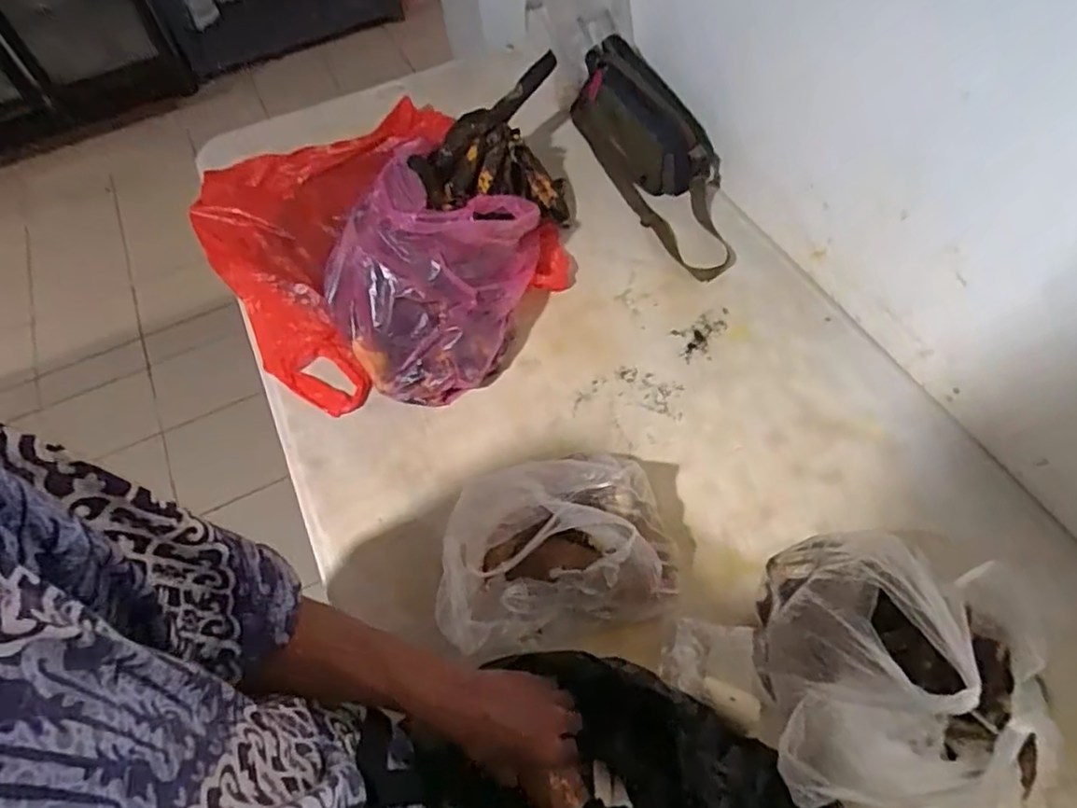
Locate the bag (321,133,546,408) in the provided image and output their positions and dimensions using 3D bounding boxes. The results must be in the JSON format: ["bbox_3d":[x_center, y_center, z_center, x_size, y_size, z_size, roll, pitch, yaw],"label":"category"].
[{"bbox_3d":[-0.165,-0.176,0.856,0.268,0.219,0.283,11,59,11],"label":"bag"}]

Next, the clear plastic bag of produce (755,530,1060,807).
[{"bbox_3d":[0.282,0.209,0.522,0.163,0.267,0.218,11,59,11],"label":"clear plastic bag of produce"}]

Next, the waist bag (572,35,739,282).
[{"bbox_3d":[0.209,-0.392,1.015,0.159,0.156,0.427,-22,70,-10],"label":"waist bag"}]

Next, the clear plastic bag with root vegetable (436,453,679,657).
[{"bbox_3d":[0.015,0.149,0.674,0.237,0.121,0.154,-10,58,-3],"label":"clear plastic bag with root vegetable"}]

